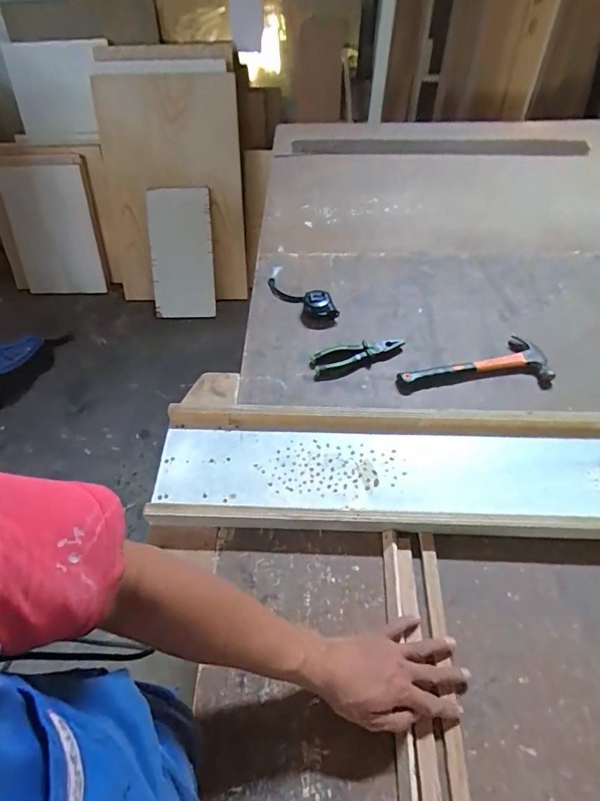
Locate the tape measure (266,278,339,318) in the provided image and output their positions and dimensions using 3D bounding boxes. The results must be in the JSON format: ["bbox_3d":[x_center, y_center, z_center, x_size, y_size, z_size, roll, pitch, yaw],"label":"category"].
[{"bbox_3d":[0.005,-0.214,0.886,0.175,0.033,0.059,38,65,24],"label":"tape measure"}]

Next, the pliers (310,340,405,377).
[{"bbox_3d":[0.106,-0.091,0.807,0.175,0.017,0.042,-17,57,-10],"label":"pliers"}]

